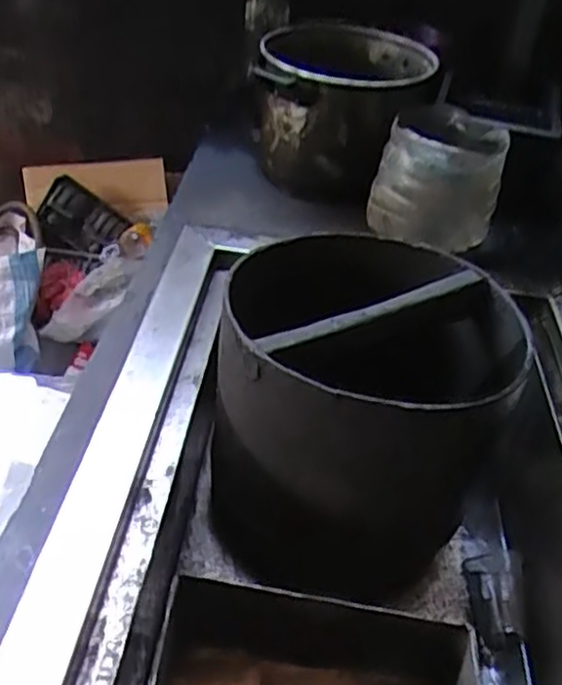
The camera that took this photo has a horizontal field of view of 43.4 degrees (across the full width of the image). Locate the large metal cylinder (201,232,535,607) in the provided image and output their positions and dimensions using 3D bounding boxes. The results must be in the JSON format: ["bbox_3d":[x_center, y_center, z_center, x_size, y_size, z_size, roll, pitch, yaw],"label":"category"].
[{"bbox_3d":[0.085,0.081,0.777,0.284,0.301,0.268,5,38,-4],"label":"large metal cylinder"}]

